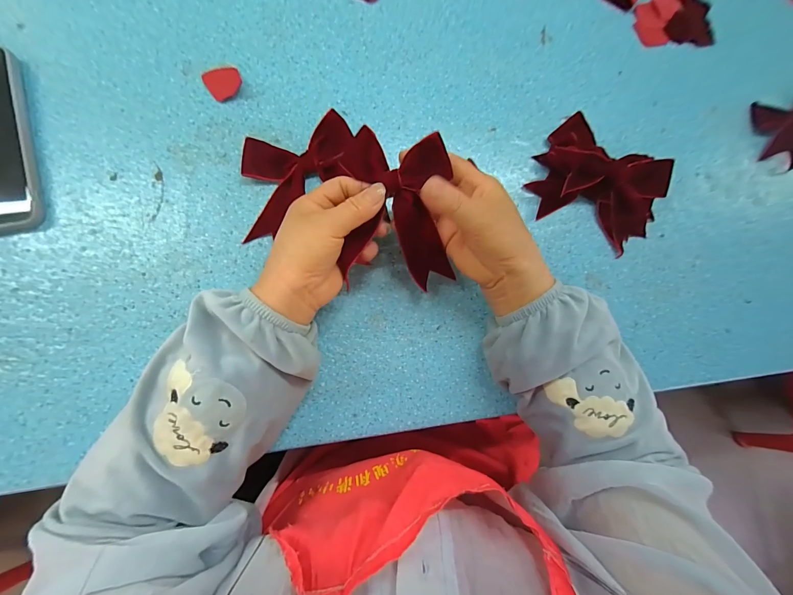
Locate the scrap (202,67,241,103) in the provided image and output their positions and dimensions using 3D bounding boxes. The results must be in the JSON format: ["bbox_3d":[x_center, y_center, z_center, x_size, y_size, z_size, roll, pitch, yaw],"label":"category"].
[{"bbox_3d":[-0.172,-0.215,0.332,0.034,0.004,0.034,1,84,-7],"label":"scrap"}]

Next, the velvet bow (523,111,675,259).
[{"bbox_3d":[0.221,-0.117,0.352,0.149,0.044,0.110,33,81,-3],"label":"velvet bow"}]

